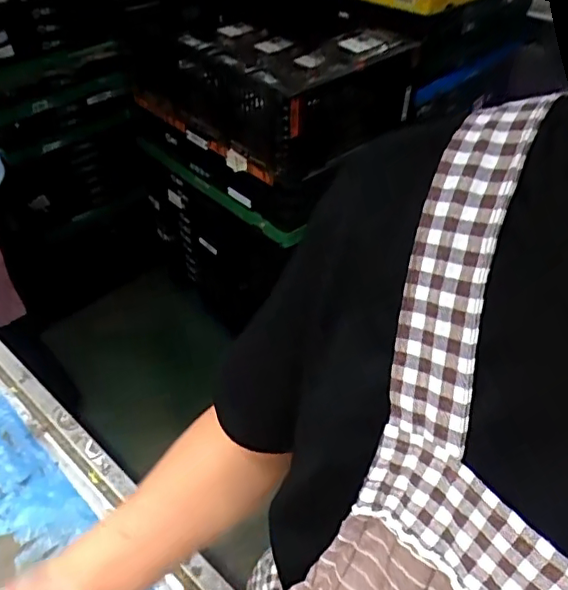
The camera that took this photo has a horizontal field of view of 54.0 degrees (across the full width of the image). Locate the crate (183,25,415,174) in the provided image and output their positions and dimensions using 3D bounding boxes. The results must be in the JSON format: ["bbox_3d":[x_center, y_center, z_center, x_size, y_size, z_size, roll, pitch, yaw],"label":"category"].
[{"bbox_3d":[0.022,-0.450,1.170,0.340,0.176,0.396,34,52,28],"label":"crate"}]

